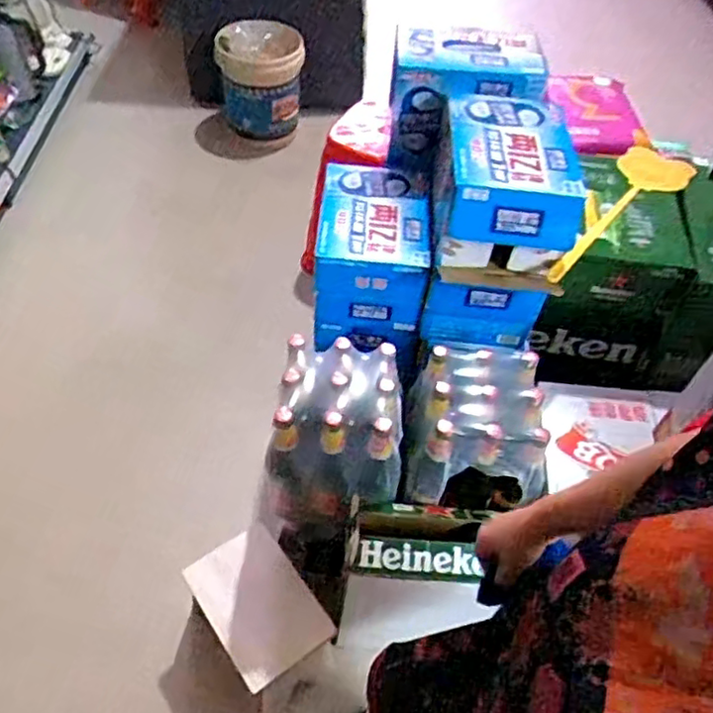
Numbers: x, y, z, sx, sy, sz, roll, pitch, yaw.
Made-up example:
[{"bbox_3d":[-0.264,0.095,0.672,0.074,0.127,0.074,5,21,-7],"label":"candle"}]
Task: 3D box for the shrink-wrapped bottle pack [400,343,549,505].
[{"bbox_3d":[0.195,0.126,1.111,0.218,0.203,0.201,6,51,0],"label":"shrink-wrapped bottle pack"}]

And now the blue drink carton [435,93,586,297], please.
[{"bbox_3d":[0.266,-0.296,1.182,0.228,0.176,0.360,6,51,0],"label":"blue drink carton"}]

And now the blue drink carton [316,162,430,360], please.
[{"bbox_3d":[0.027,-0.197,1.344,0.205,0.243,0.305,4,51,-2],"label":"blue drink carton"}]

